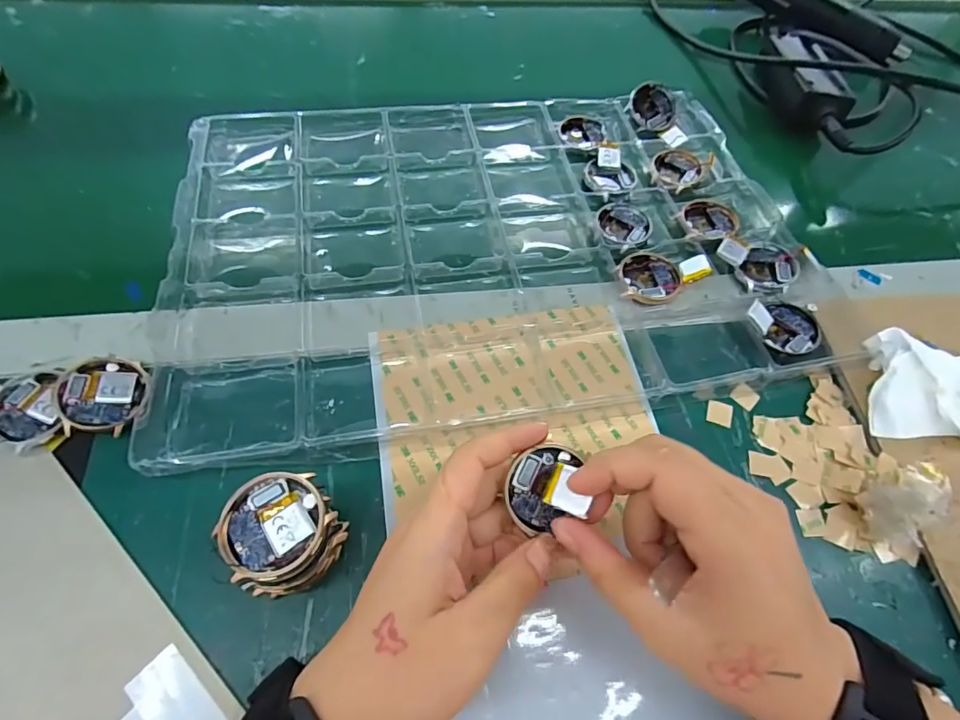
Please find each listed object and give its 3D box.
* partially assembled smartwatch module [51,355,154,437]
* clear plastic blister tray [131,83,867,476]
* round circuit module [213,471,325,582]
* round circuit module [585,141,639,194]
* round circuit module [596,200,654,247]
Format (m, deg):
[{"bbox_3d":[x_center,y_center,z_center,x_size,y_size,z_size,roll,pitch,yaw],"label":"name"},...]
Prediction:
[{"bbox_3d":[-0.212,0.018,0.272,0.043,0.010,0.050,-26,66,-17],"label":"partially assembled smartwatch module"},{"bbox_3d":[0.010,-0.095,0.359,0.438,0.021,0.297,-8,62,-8],"label":"clear plastic blister tray"},{"bbox_3d":[-0.092,0.072,0.215,0.043,0.007,0.043,2,62,-4],"label":"round circuit module"},{"bbox_3d":[0.109,-0.161,0.407,0.044,0.011,0.047,2,61,-3],"label":"round circuit module"},{"bbox_3d":[0.114,-0.109,0.381,0.043,0.006,0.042,6,61,-1],"label":"round circuit module"}]

